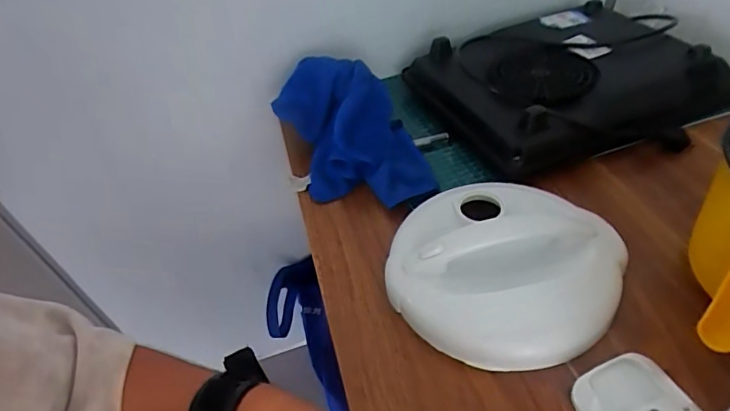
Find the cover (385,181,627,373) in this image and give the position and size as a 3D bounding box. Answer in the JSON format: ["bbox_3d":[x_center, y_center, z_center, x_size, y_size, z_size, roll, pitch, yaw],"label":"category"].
[{"bbox_3d":[0.119,0.049,0.439,0.189,0.056,0.181,21,49,27],"label":"cover"}]

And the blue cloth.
[{"bbox_3d":[-0.019,-0.088,0.582,0.141,0.081,0.228,-15,43,-9],"label":"blue cloth"}]

